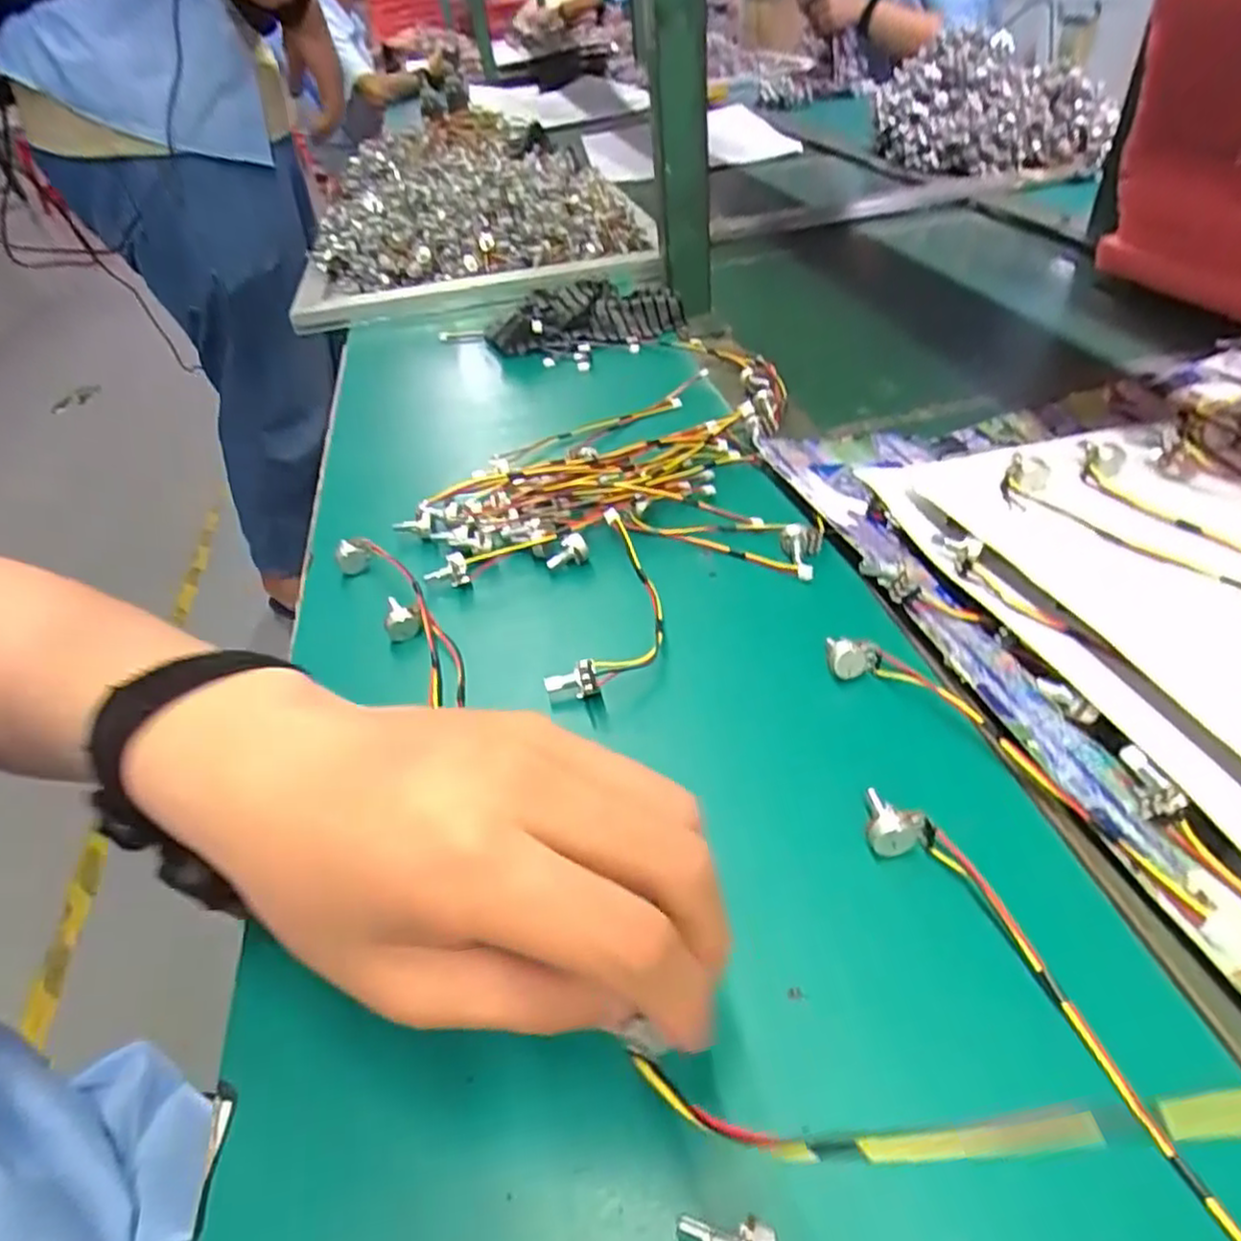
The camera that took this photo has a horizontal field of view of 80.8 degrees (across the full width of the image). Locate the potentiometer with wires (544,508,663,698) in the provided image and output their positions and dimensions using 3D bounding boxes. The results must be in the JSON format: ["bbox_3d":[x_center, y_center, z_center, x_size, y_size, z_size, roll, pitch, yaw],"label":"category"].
[{"bbox_3d":[0.002,-0.008,0.374,0.044,0.023,0.139,3,43,12],"label":"potentiometer with wires"}]

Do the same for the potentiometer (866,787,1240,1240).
[{"bbox_3d":[0.135,0.118,0.219,0.026,0.011,0.173,-22,44,-15],"label":"potentiometer"}]

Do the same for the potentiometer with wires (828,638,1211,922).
[{"bbox_3d":[0.149,0.051,0.291,0.025,0.009,0.159,-30,46,-22],"label":"potentiometer with wires"}]

